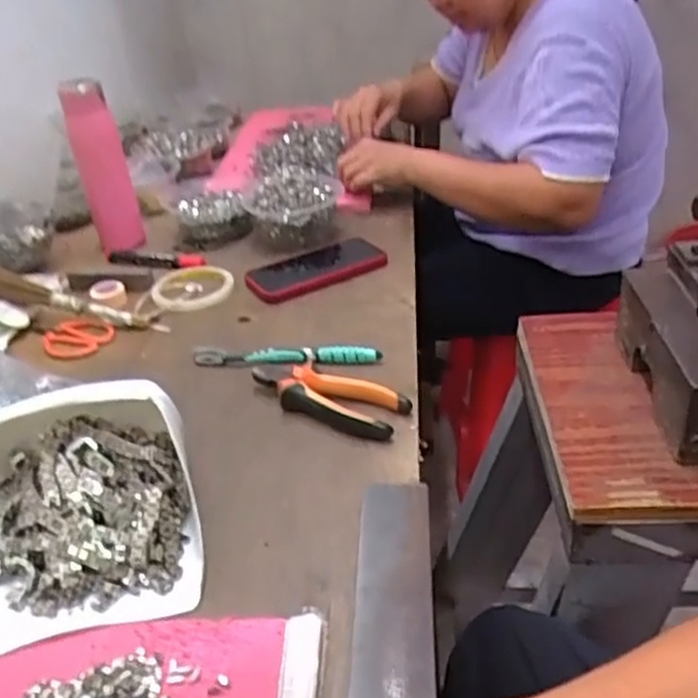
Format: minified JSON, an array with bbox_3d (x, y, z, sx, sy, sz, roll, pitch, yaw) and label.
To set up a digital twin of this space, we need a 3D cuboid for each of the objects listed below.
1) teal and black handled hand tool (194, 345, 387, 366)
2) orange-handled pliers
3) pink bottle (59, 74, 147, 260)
[{"bbox_3d":[-0.062,0.007,0.695,0.186,0.019,0.012,0,33,7],"label":"teal and black handled hand tool"},{"bbox_3d":[-0.022,0.042,0.626,0.151,0.024,0.055,14,37,28],"label":"orange-handled pliers"},{"bbox_3d":[-0.328,-0.243,0.932,0.051,0.216,0.055,-27,37,-30],"label":"pink bottle"}]

